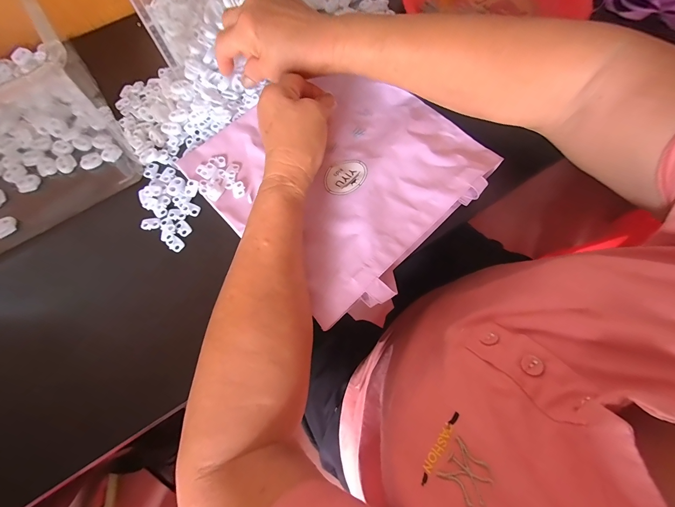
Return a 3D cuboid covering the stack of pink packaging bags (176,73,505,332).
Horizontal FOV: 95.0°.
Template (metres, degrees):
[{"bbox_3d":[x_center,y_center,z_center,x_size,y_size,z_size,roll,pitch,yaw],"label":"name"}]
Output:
[{"bbox_3d":[0.004,-0.095,0.338,0.253,0.030,0.256,-43,75,-13],"label":"stack of pink packaging bags"}]

